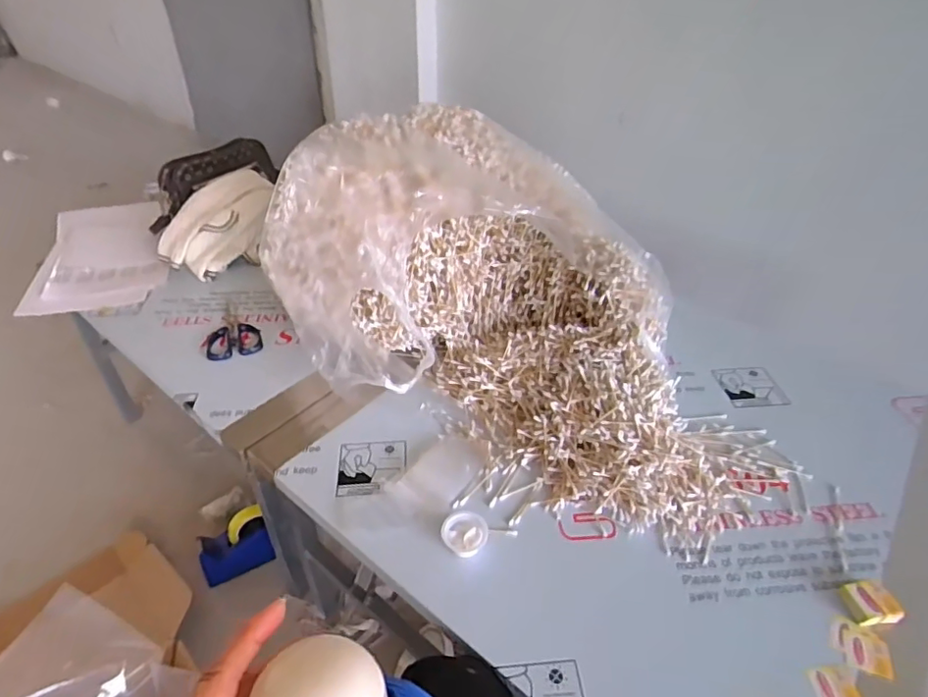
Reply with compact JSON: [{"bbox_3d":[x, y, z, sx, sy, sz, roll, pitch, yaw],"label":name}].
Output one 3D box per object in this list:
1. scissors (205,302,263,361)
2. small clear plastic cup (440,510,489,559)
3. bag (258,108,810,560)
[{"bbox_3d":[-0.413,-0.039,1.002,0.092,0.013,0.162,-9,41,-13],"label":"scissors"},{"bbox_3d":[0.001,0.223,0.672,0.054,0.023,0.051,1,39,-1],"label":"small clear plastic cup"},{"bbox_3d":[0.108,-0.095,0.844,0.775,0.316,0.510,26,45,27],"label":"bag"}]

